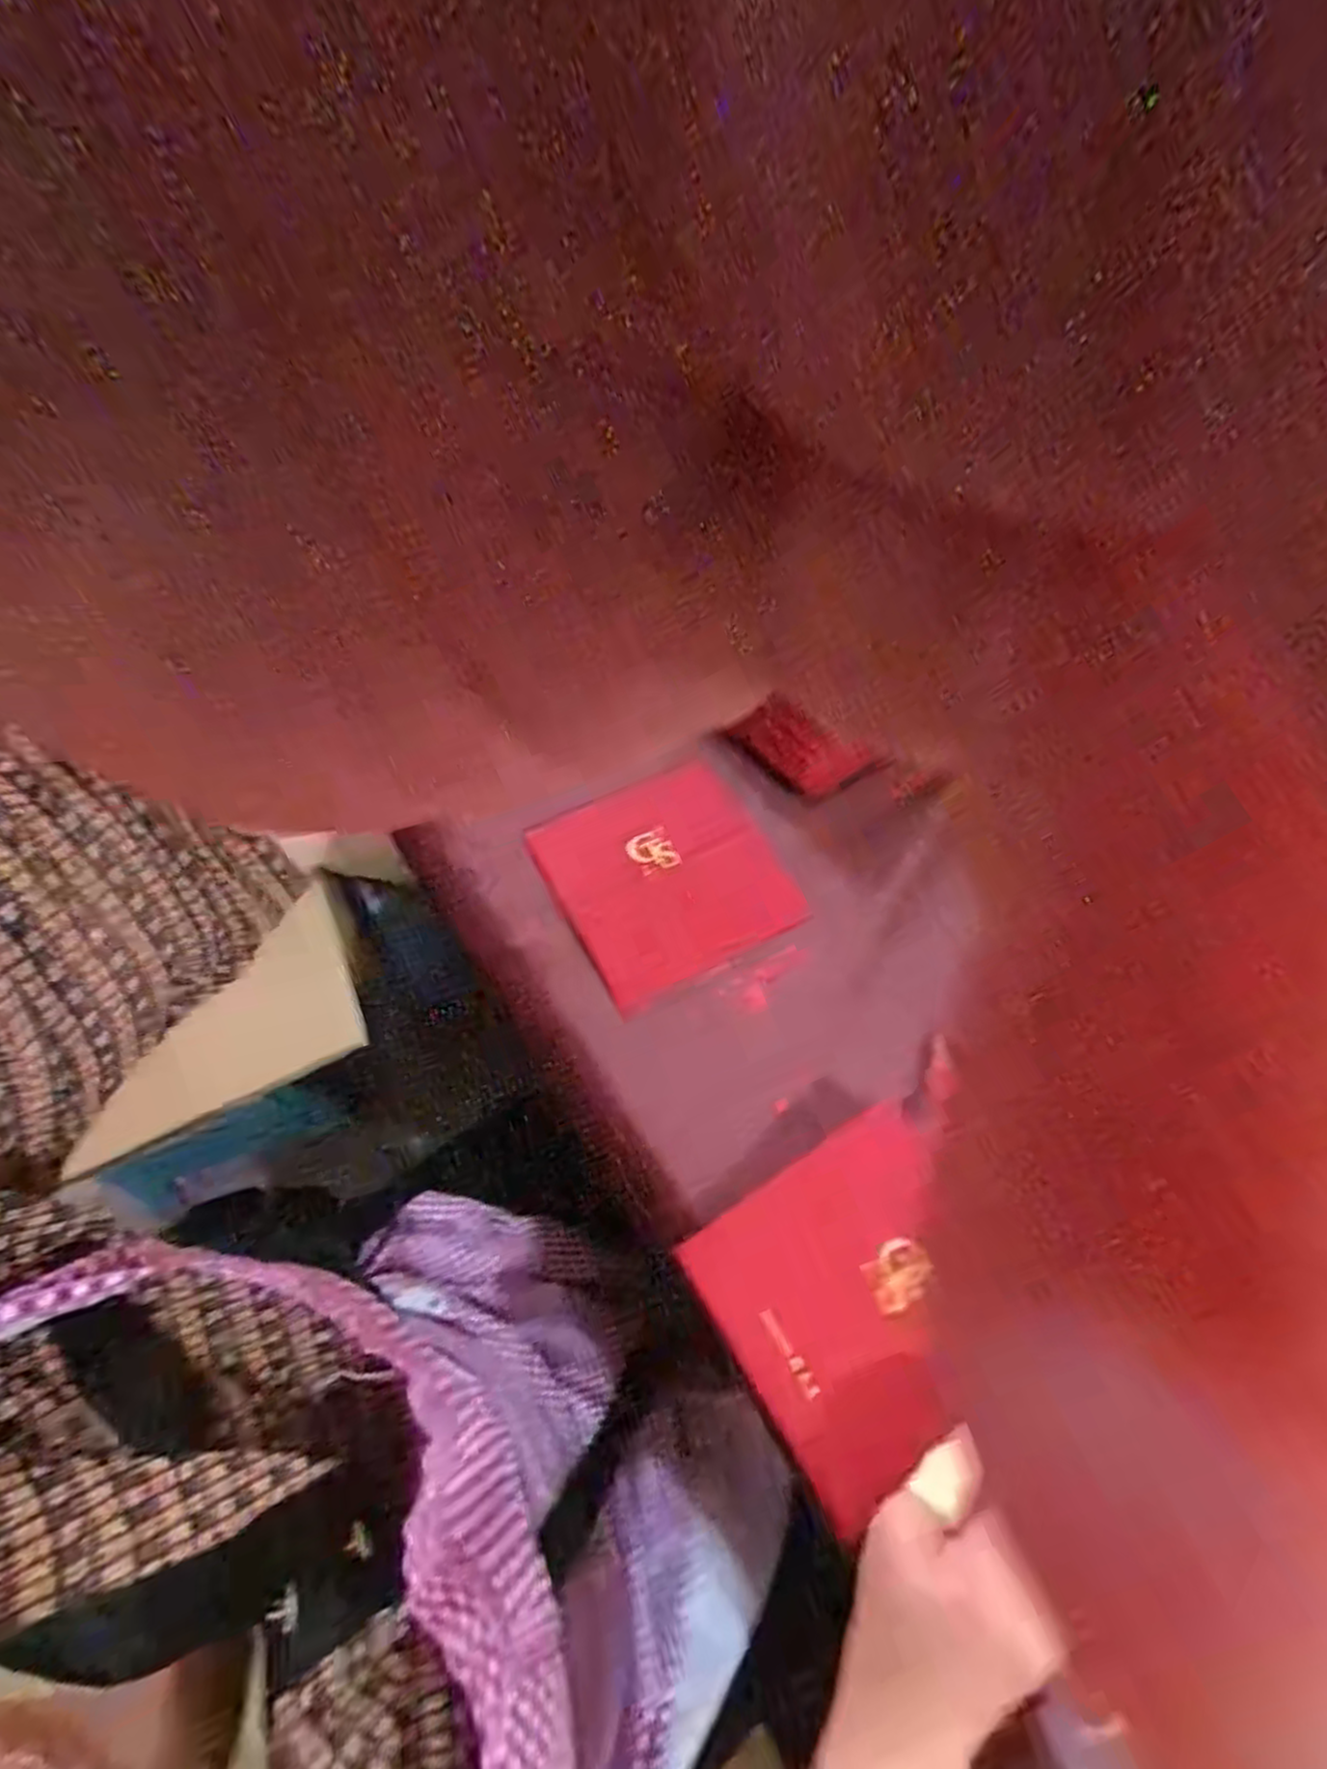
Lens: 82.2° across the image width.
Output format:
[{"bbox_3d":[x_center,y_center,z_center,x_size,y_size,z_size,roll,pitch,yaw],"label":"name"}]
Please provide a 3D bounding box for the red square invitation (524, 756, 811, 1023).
[{"bbox_3d":[0.005,-0.003,0.510,0.144,0.006,0.133,-28,93,-9],"label":"red square invitation"}]

